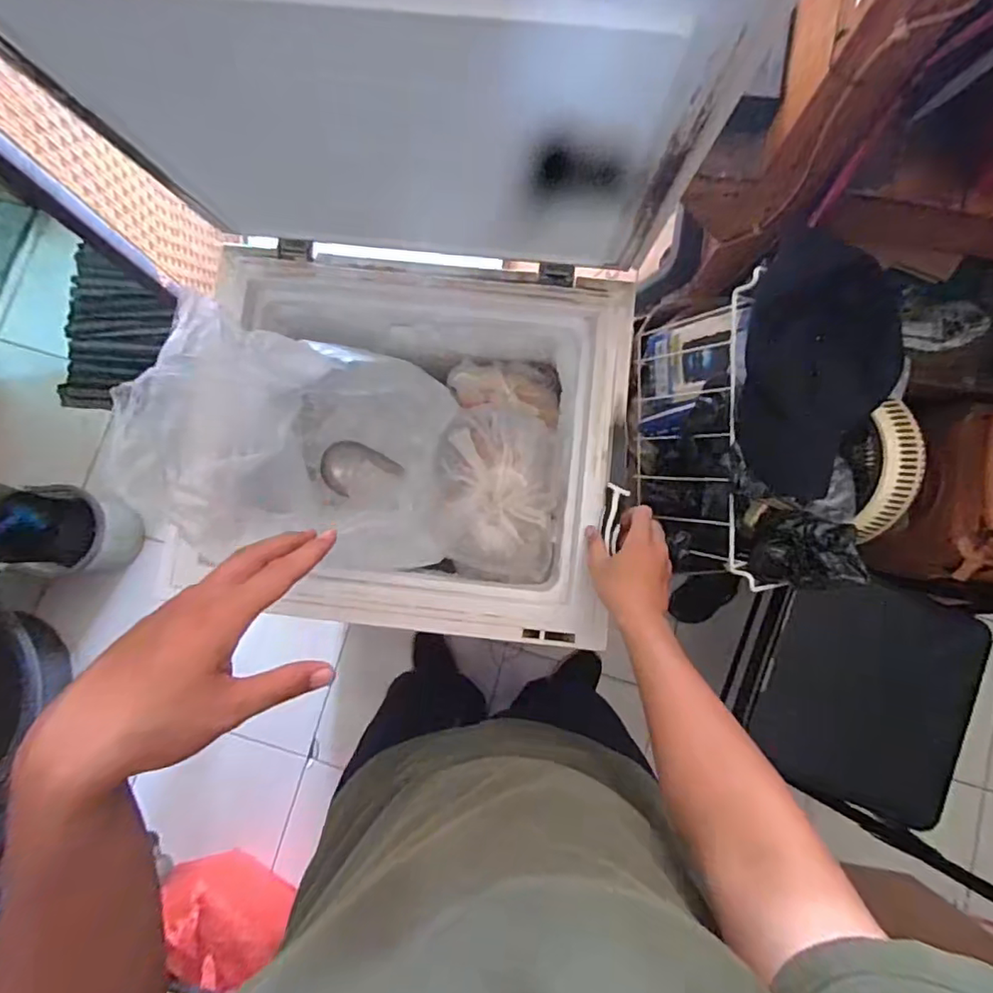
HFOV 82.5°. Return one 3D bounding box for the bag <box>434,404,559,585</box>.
[{"bbox_3d":[0.000,-0.001,0.744,0.153,0.091,0.218,2,82,1],"label":"bag"}]

